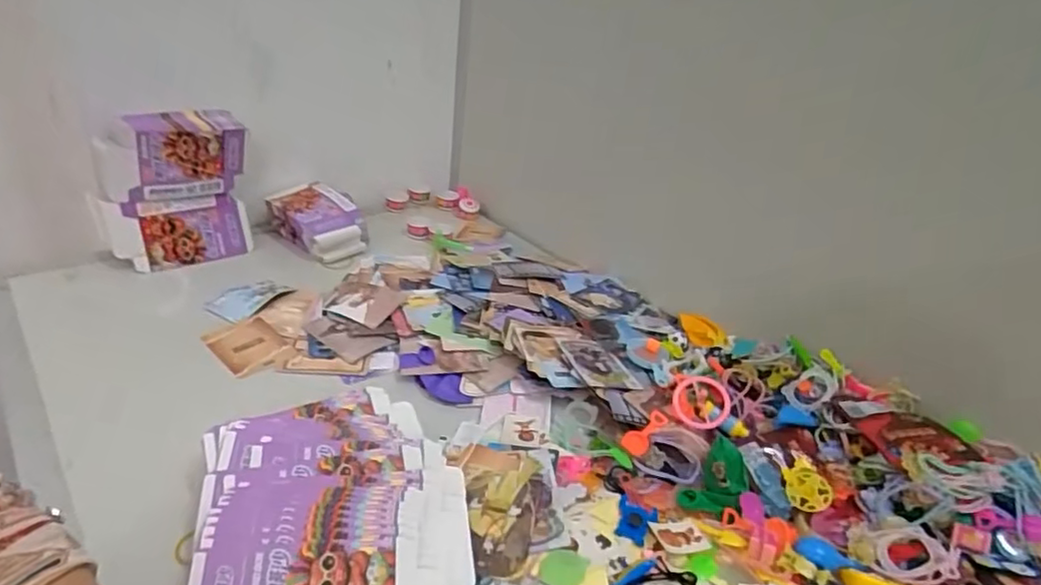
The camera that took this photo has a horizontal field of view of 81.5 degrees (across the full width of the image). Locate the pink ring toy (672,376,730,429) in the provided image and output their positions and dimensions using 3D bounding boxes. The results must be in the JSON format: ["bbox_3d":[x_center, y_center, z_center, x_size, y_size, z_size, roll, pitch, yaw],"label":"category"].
[{"bbox_3d":[0.168,0.103,0.563,0.052,0.012,0.053,-5,55,18],"label":"pink ring toy"}]

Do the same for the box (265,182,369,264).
[{"bbox_3d":[-0.272,-0.099,0.814,0.097,0.056,0.128,-15,35,-37],"label":"box"}]

